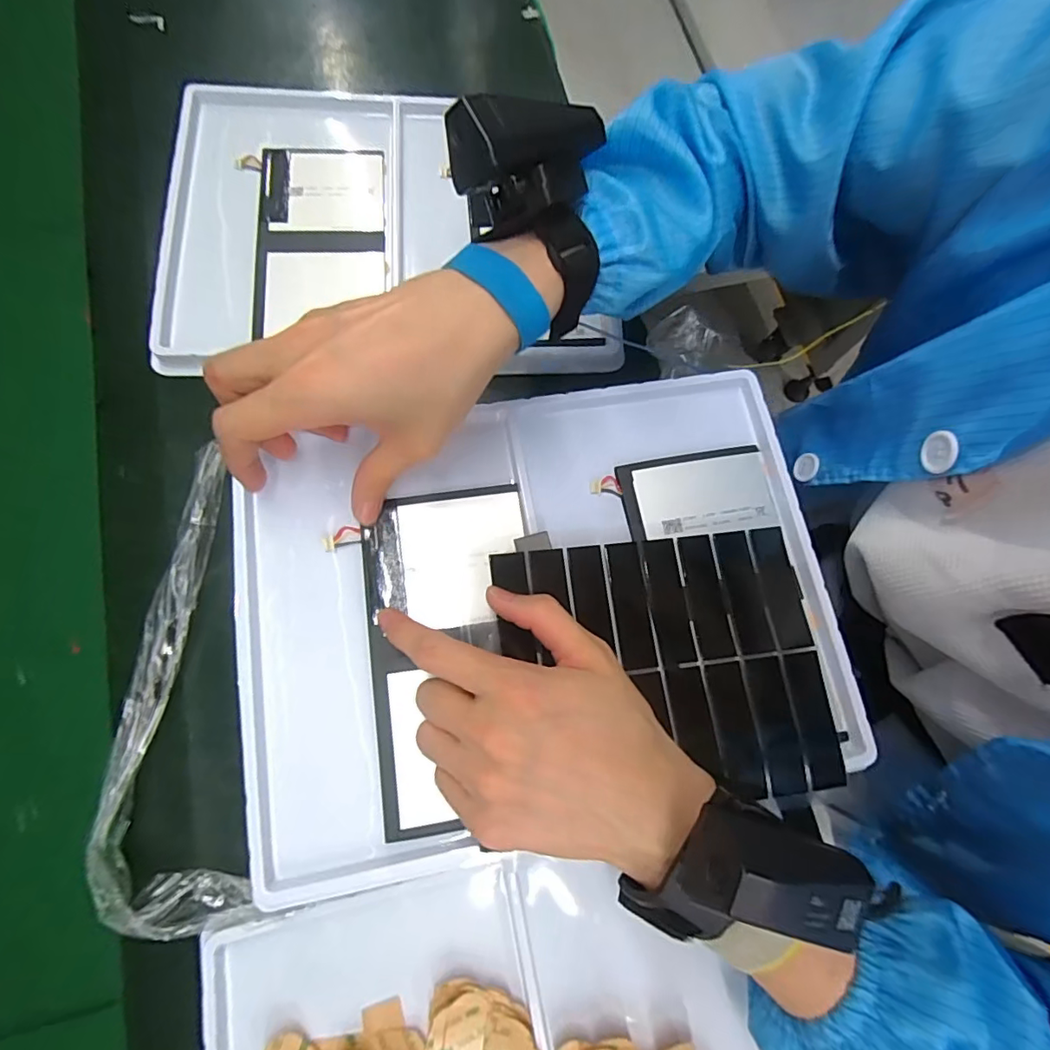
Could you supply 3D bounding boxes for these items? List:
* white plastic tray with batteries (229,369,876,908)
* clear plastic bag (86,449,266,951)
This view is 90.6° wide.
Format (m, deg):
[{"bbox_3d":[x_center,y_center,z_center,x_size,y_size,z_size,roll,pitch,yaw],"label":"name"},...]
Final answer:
[{"bbox_3d":[0.011,0.042,0.297,0.320,0.047,0.240,-8,75,-4],"label":"white plastic tray with batteries"},{"bbox_3d":[-0.194,0.084,0.287,0.082,0.034,0.248,-10,75,-4],"label":"clear plastic bag"}]

